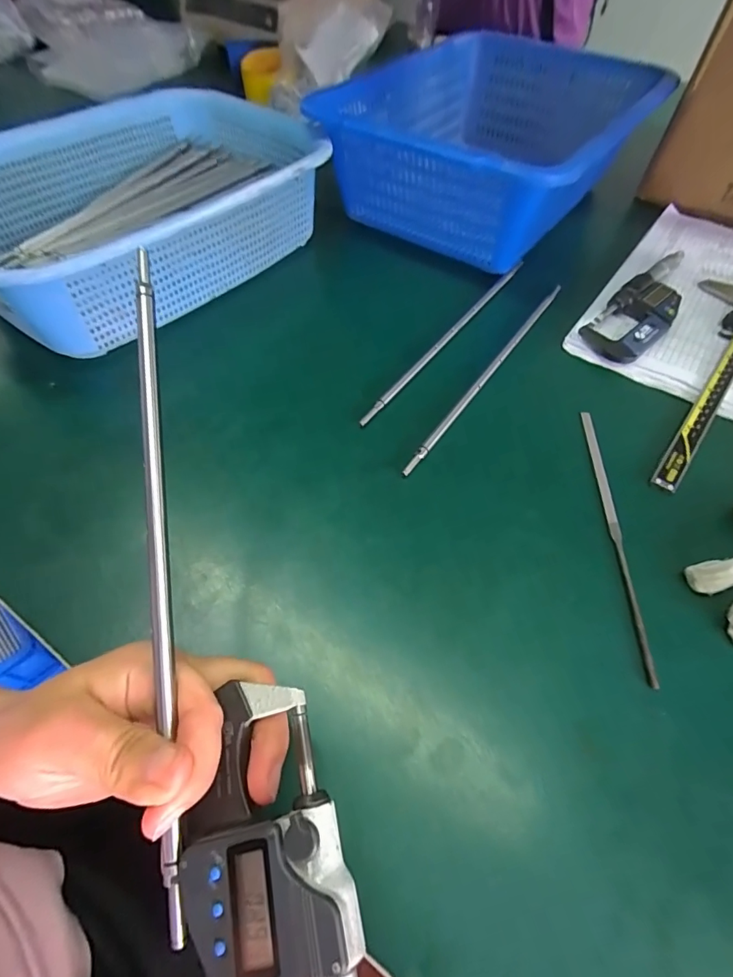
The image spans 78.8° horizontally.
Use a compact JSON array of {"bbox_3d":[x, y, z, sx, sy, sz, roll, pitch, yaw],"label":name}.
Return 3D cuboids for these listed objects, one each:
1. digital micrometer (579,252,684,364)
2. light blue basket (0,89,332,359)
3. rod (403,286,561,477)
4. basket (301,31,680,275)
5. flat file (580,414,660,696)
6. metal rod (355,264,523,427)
[{"bbox_3d":[0.258,-0.168,0.407,0.159,0.019,0.053,-40,64,-22],"label":"digital micrometer"},{"bbox_3d":[-0.210,-0.260,0.413,0.234,0.104,0.341,40,64,22],"label":"light blue basket"},{"bbox_3d":[0.105,-0.101,0.369,0.007,0.008,0.264,30,62,20],"label":"rod"},{"bbox_3d":[0.132,-0.369,0.480,0.266,0.106,0.317,33,62,18],"label":"basket"},{"bbox_3d":[0.160,0.024,0.288,0.009,0.007,0.192,2,56,3],"label":"flat file"},{"bbox_3d":[0.077,-0.139,0.397,0.006,0.010,0.268,31,62,20],"label":"metal rod"}]

